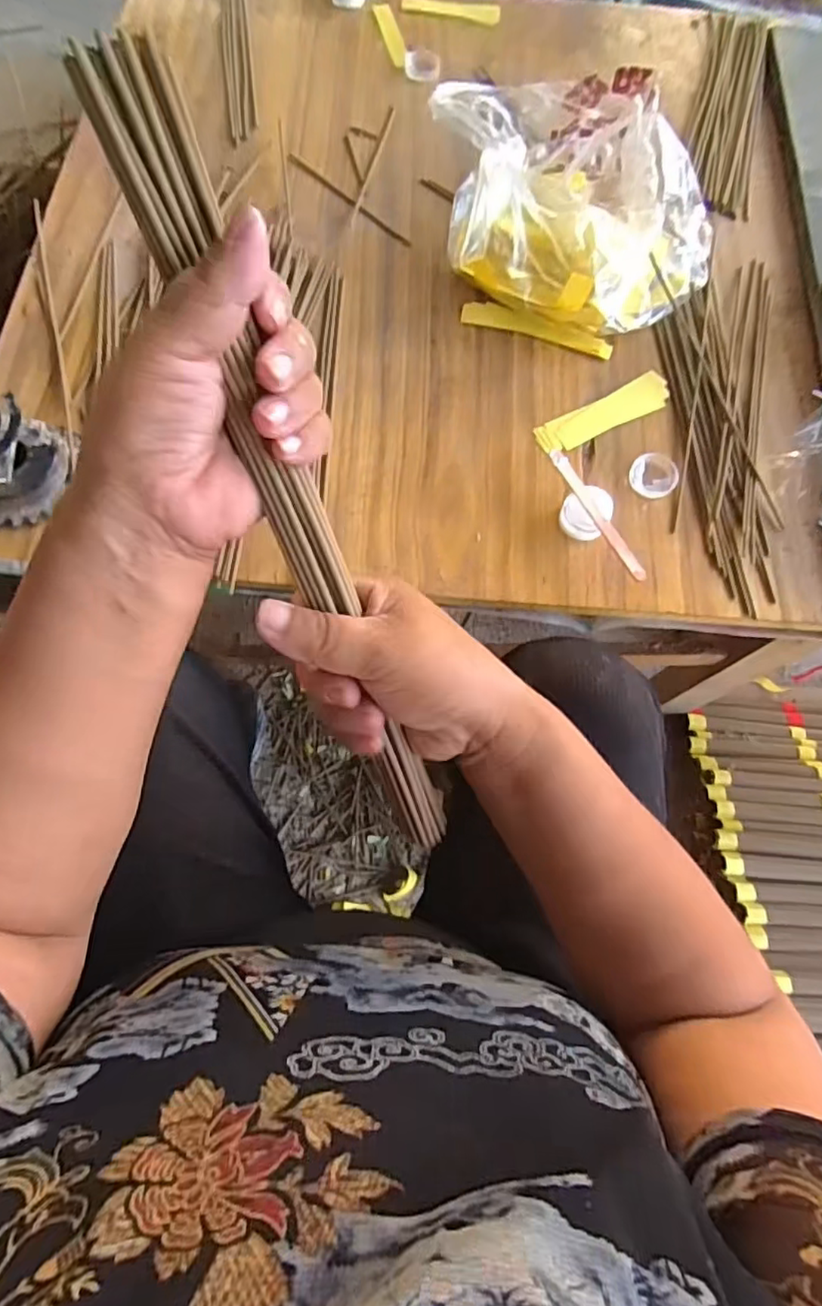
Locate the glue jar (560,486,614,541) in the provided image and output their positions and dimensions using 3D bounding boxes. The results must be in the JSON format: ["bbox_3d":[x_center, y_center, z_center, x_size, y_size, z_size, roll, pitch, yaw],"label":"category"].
[{"bbox_3d":[0.137,-0.109,0.464,0.036,0.026,0.035,1,72,-3],"label":"glue jar"}]

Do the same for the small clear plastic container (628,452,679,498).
[{"bbox_3d":[0.200,-0.147,0.488,0.038,0.004,0.040,13,72,2],"label":"small clear plastic container"}]

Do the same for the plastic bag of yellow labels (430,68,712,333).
[{"bbox_3d":[0.141,-0.415,0.534,0.239,0.082,0.271,-32,76,-12],"label":"plastic bag of yellow labels"}]

